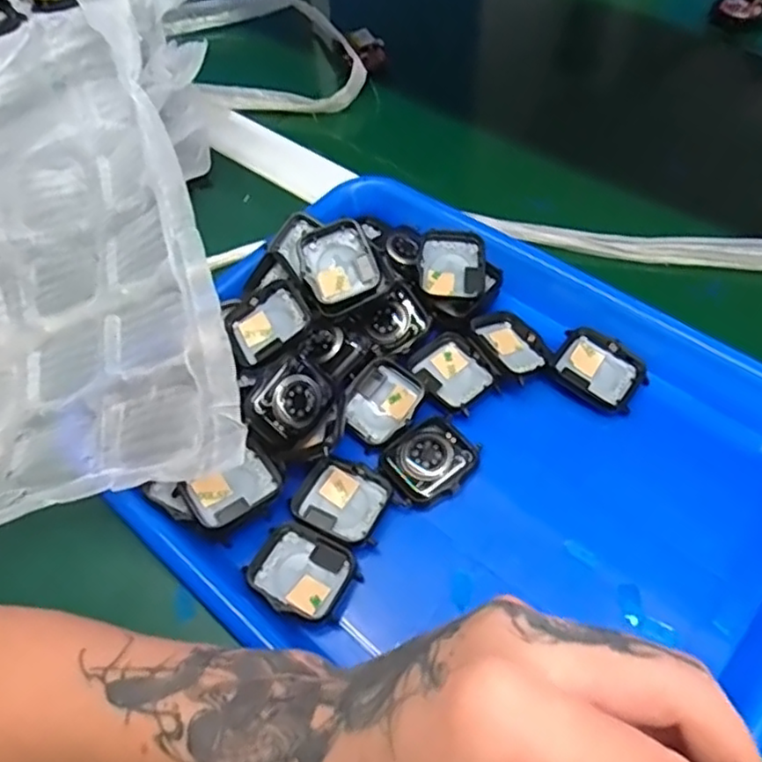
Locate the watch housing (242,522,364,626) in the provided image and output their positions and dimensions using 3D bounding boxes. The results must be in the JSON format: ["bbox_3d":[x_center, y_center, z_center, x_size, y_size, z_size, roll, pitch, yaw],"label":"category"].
[{"bbox_3d":[-0.035,0.088,0.303,0.046,0.014,0.037,23,62,20],"label":"watch housing"}]

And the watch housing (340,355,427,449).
[{"bbox_3d":[0.001,0.010,0.346,0.037,0.014,0.043,31,65,24],"label":"watch housing"}]

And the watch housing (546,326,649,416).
[{"bbox_3d":[0.114,-0.006,0.346,0.045,0.008,0.035,34,66,25],"label":"watch housing"}]

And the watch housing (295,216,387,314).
[{"bbox_3d":[-0.023,-0.061,0.353,0.040,0.012,0.046,-29,78,-9],"label":"watch housing"}]

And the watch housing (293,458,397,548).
[{"bbox_3d":[-0.018,0.058,0.320,0.043,0.011,0.037,24,62,21],"label":"watch housing"}]

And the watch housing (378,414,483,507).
[{"bbox_3d":[0.024,0.039,0.327,0.045,0.011,0.037,-36,59,-16],"label":"watch housing"}]

